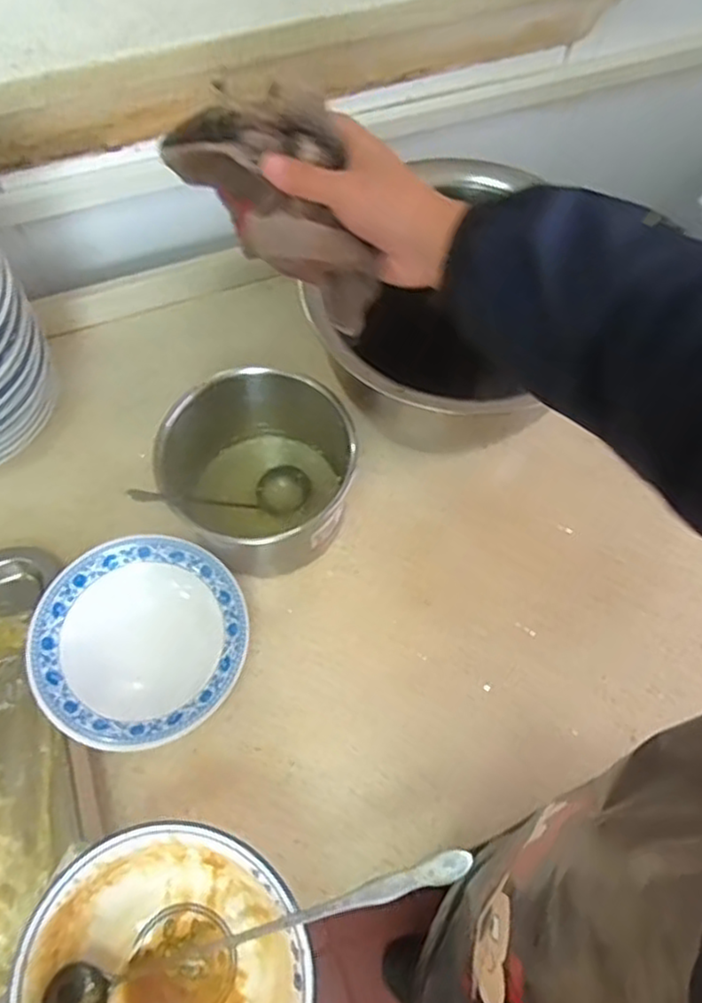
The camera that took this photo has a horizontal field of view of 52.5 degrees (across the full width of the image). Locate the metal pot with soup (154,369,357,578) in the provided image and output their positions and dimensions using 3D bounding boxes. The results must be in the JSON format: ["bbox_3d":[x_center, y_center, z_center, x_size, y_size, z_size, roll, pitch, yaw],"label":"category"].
[{"bbox_3d":[-0.072,-0.019,0.602,0.137,0.108,0.141,1,66,-2],"label":"metal pot with soup"}]

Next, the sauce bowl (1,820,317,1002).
[{"bbox_3d":[-0.102,0.268,0.398,0.155,0.057,0.152,1,66,-2],"label":"sauce bowl"}]

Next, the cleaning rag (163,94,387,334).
[{"bbox_3d":[-0.044,-0.186,0.443,0.083,0.063,0.165,-36,80,-17],"label":"cleaning rag"}]

